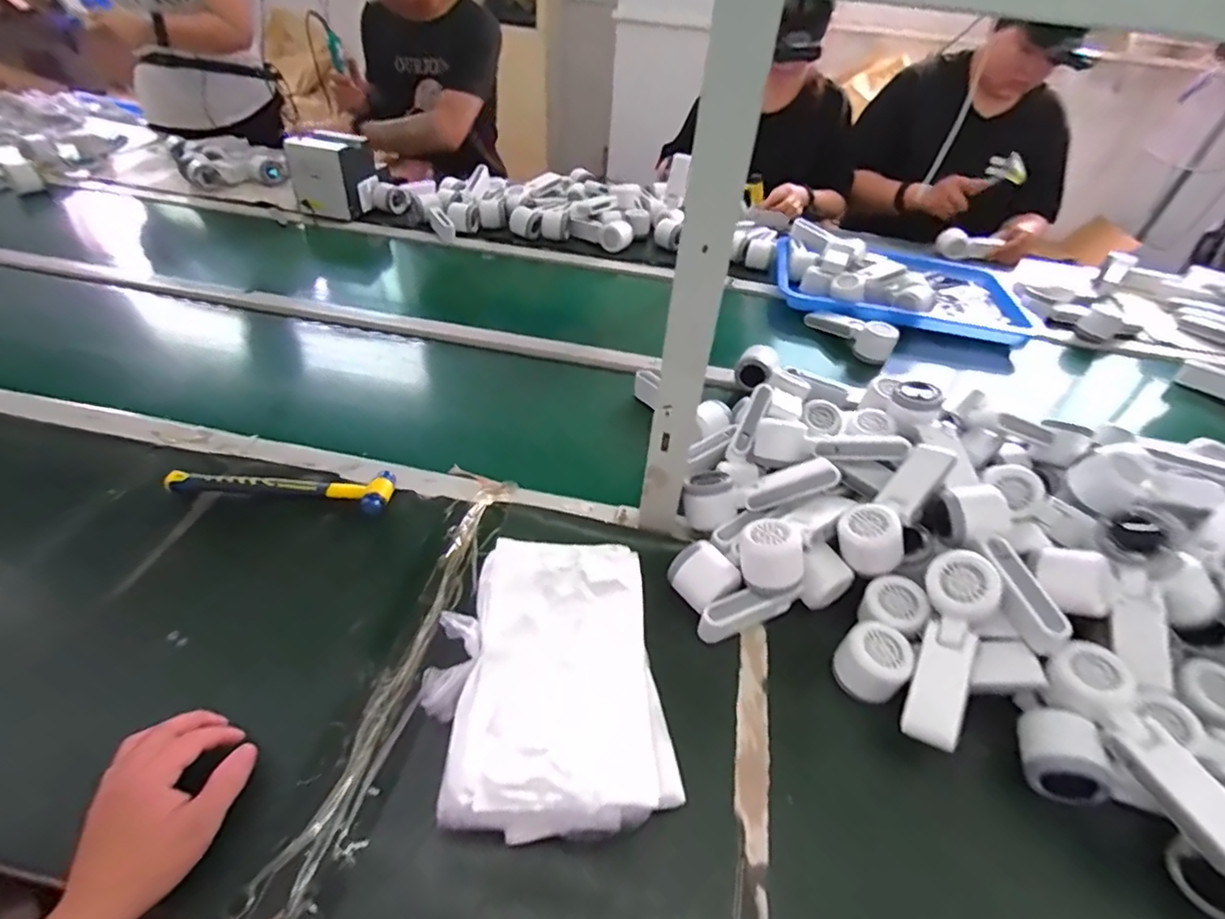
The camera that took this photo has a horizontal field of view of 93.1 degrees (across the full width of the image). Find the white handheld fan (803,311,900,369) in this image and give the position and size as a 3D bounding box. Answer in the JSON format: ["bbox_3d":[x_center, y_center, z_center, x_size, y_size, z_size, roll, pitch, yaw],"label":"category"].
[{"bbox_3d":[0.419,-0.227,1.023,0.051,0.055,0.171,-28,52,-31],"label":"white handheld fan"}]

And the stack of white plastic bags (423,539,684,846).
[{"bbox_3d":[-0.059,0.189,0.504,0.193,0.070,0.242,-3,43,-9],"label":"stack of white plastic bags"}]

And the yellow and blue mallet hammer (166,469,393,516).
[{"bbox_3d":[-0.374,0.028,0.666,0.238,0.034,0.054,5,46,1],"label":"yellow and blue mallet hammer"}]

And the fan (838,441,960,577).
[{"bbox_3d":[0.297,0.043,0.601,0.064,0.043,0.174,36,66,27],"label":"fan"}]

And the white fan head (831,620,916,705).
[{"bbox_3d":[0.240,0.189,0.539,0.064,0.055,0.059,3,44,-2],"label":"white fan head"}]

